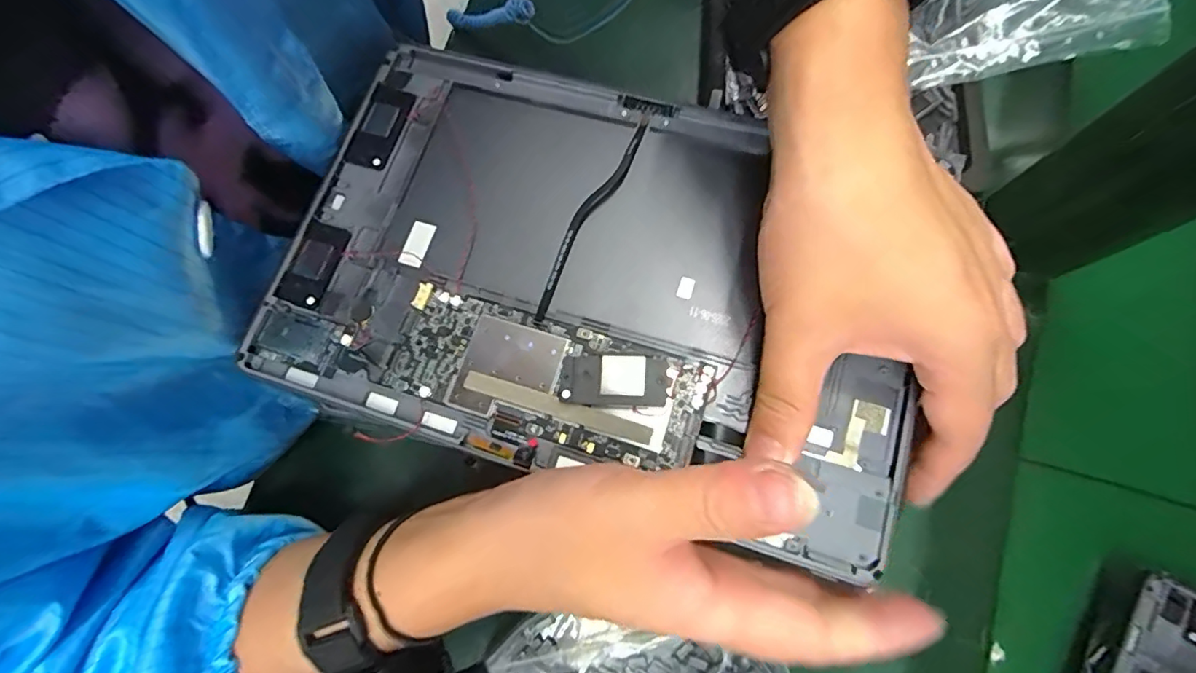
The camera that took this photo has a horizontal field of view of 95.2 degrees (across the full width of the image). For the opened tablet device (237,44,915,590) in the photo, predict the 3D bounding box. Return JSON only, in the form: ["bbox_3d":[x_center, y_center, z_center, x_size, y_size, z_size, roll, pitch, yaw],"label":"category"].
[{"bbox_3d":[-0.003,-0.026,0.222,0.249,0.009,0.163,16,75,9],"label":"opened tablet device"}]

